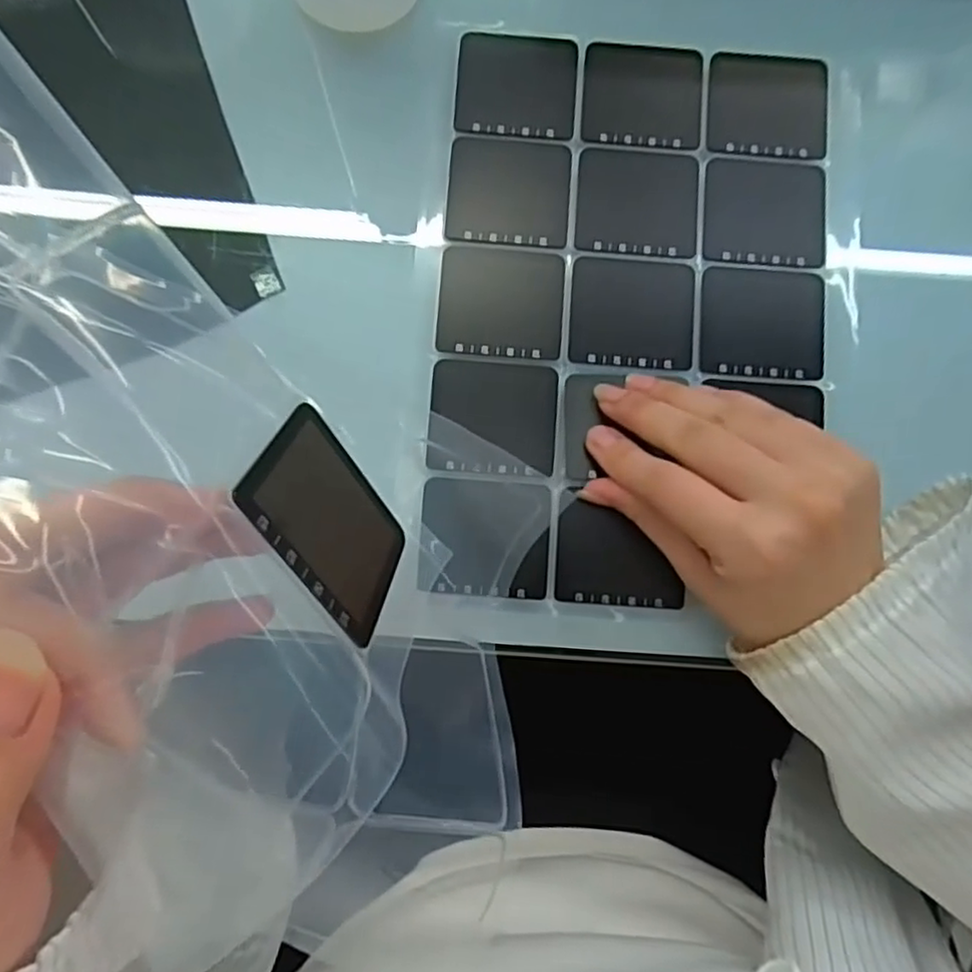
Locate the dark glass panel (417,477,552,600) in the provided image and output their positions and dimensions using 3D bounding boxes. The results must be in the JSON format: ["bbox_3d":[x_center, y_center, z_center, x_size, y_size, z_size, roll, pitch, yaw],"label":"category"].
[{"bbox_3d":[0.000,0.022,0.291,0.055,0.004,0.049,5,84,-3],"label":"dark glass panel"}]

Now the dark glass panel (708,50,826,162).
[{"bbox_3d":[0.132,-0.179,0.316,0.055,0.004,0.050,5,84,-3],"label":"dark glass panel"}]

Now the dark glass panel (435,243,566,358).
[{"bbox_3d":[0.007,-0.083,0.303,0.055,0.004,0.049,4,84,-3],"label":"dark glass panel"}]

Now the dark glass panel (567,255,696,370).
[{"bbox_3d":[0.066,-0.078,0.304,0.054,0.004,0.049,4,84,-3],"label":"dark glass panel"}]

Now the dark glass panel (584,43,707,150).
[{"bbox_3d":[0.073,-0.183,0.317,0.055,0.004,0.050,5,84,-3],"label":"dark glass panel"}]

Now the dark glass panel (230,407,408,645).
[{"bbox_3d":[-0.042,0.010,0.189,0.004,0.049,0.055,-20,119,22],"label":"dark glass panel"}]

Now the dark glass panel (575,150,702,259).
[{"bbox_3d":[0.069,-0.130,0.311,0.054,0.004,0.050,4,84,-3],"label":"dark glass panel"}]

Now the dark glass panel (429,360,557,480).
[{"bbox_3d":[0.003,-0.030,0.299,0.055,0.004,0.049,5,84,-3],"label":"dark glass panel"}]

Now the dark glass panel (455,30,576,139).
[{"bbox_3d":[0.014,-0.187,0.316,0.055,0.004,0.050,4,84,-3],"label":"dark glass panel"}]

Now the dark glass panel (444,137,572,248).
[{"bbox_3d":[0.011,-0.135,0.310,0.055,0.004,0.050,4,84,-3],"label":"dark glass panel"}]

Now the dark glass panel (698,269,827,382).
[{"bbox_3d":[0.125,-0.074,0.306,0.055,0.005,0.051,4,84,-3],"label":"dark glass panel"}]

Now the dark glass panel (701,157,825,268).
[{"bbox_3d":[0.128,-0.126,0.311,0.055,0.004,0.048,4,84,-3],"label":"dark glass panel"}]

